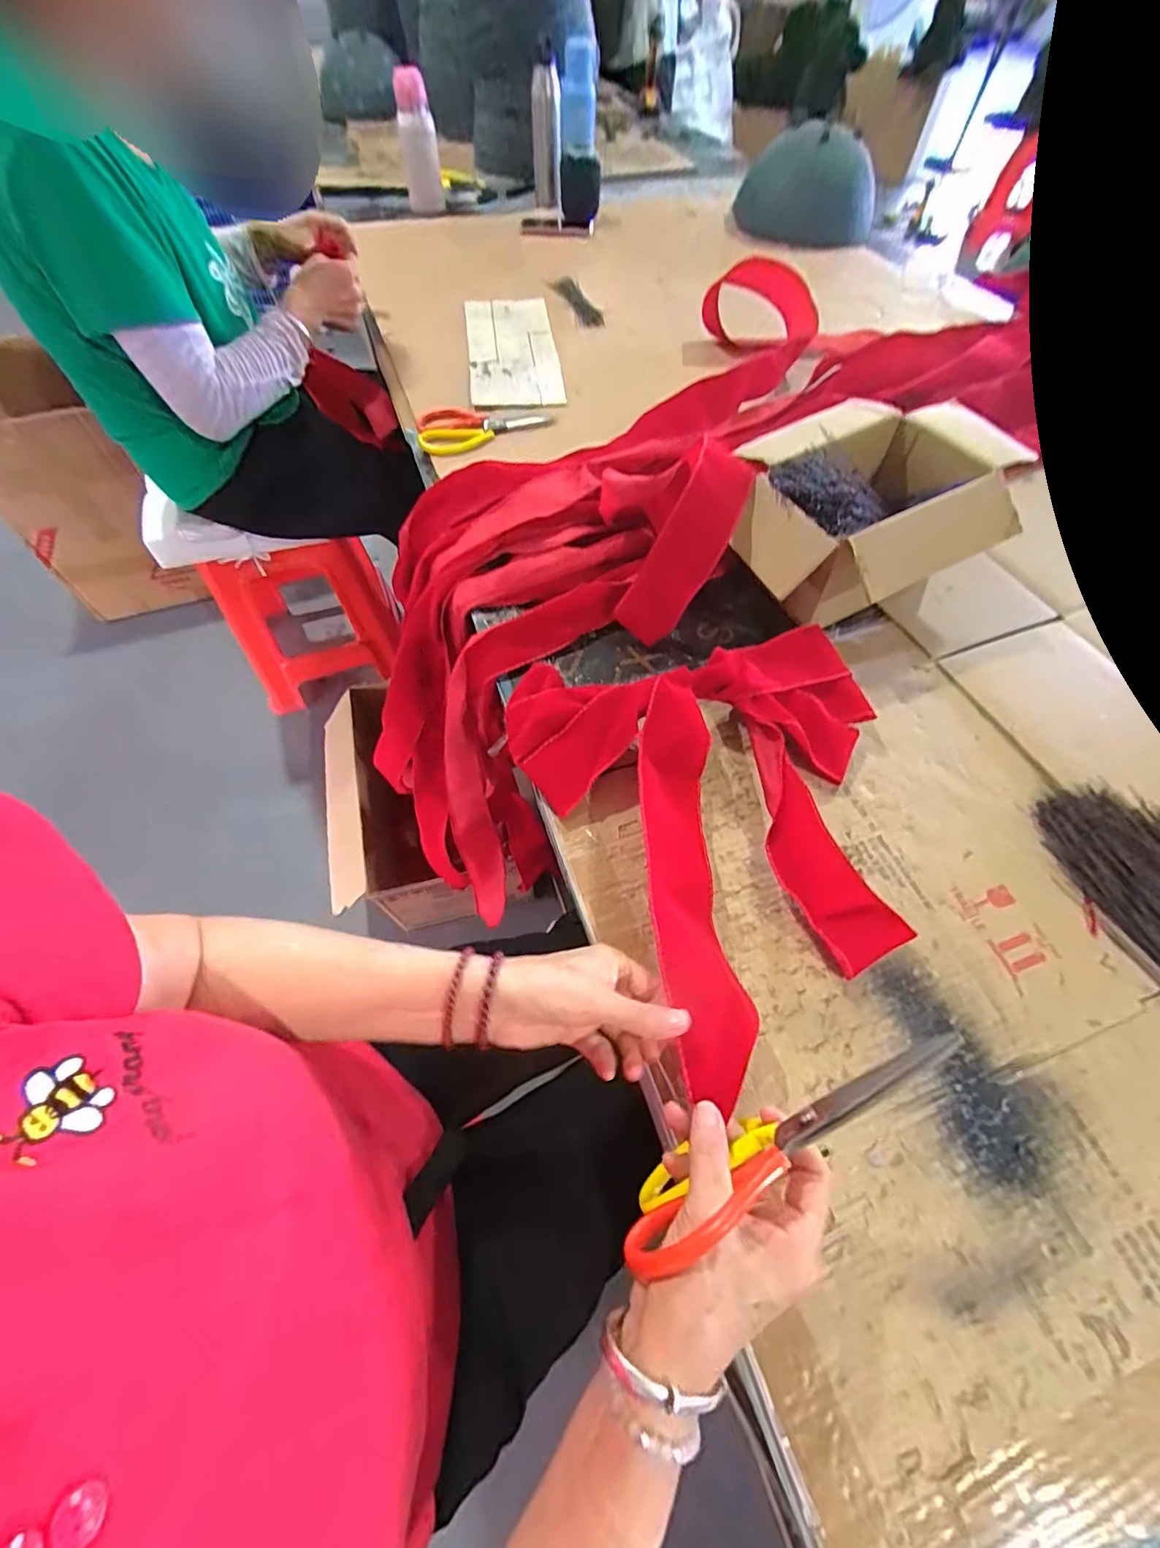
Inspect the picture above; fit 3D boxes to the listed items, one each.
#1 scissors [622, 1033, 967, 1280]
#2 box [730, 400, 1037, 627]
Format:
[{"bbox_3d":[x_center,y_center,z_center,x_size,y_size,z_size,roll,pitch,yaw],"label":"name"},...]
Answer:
[{"bbox_3d":[0.108,0.194,0.283,0.199,0.069,0.023,-34,64,2],"label":"scissors"},{"bbox_3d":[0.294,-0.275,0.575,0.288,0.134,0.231,-23,62,-14],"label":"box"}]

